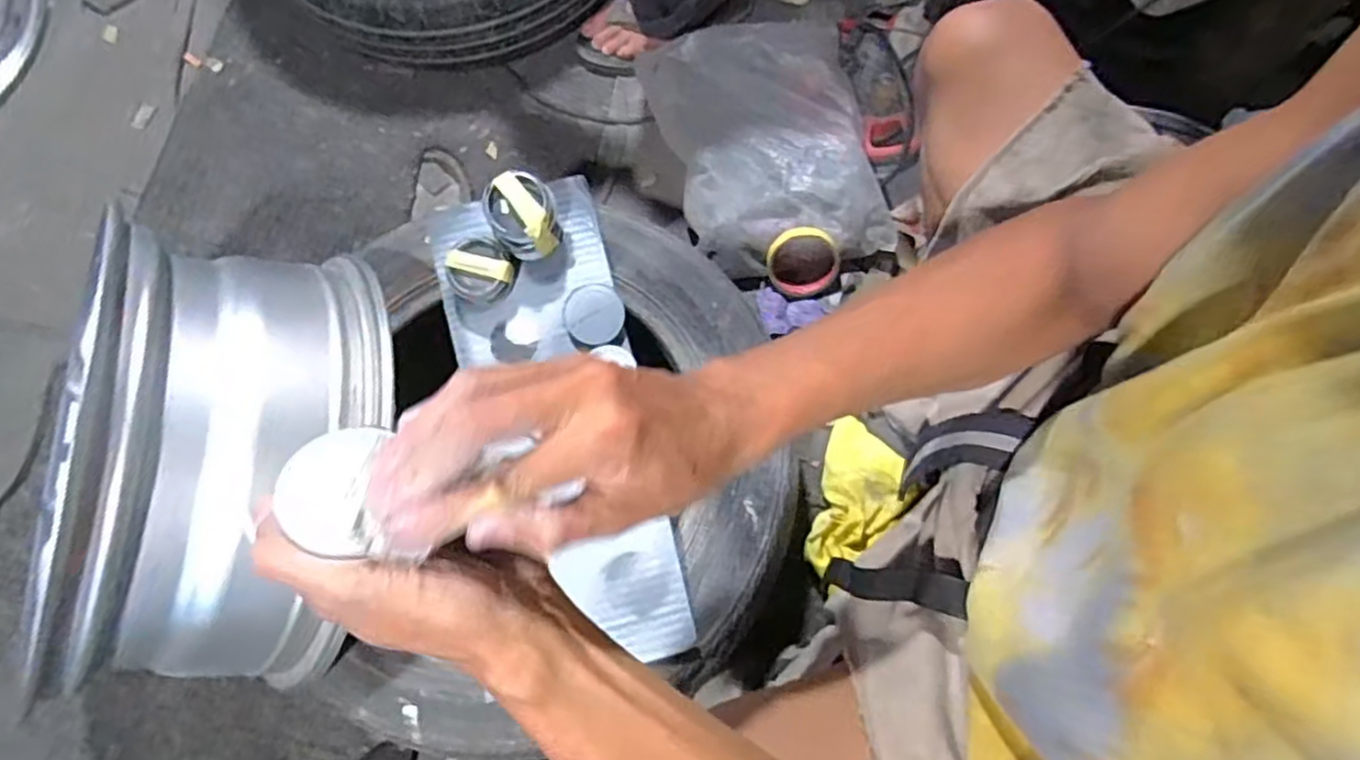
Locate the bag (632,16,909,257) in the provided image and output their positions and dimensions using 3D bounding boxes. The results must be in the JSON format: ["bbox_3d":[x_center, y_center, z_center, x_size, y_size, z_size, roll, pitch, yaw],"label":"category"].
[{"bbox_3d":[0.107,-0.291,0.864,0.231,0.115,0.308,-19,73,-5],"label":"bag"}]

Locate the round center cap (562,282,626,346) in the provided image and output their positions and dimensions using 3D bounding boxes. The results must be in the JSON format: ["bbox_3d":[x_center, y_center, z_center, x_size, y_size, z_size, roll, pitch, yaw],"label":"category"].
[{"bbox_3d":[-0.088,-0.068,0.722,0.063,0.011,0.060,0,73,1],"label":"round center cap"}]

